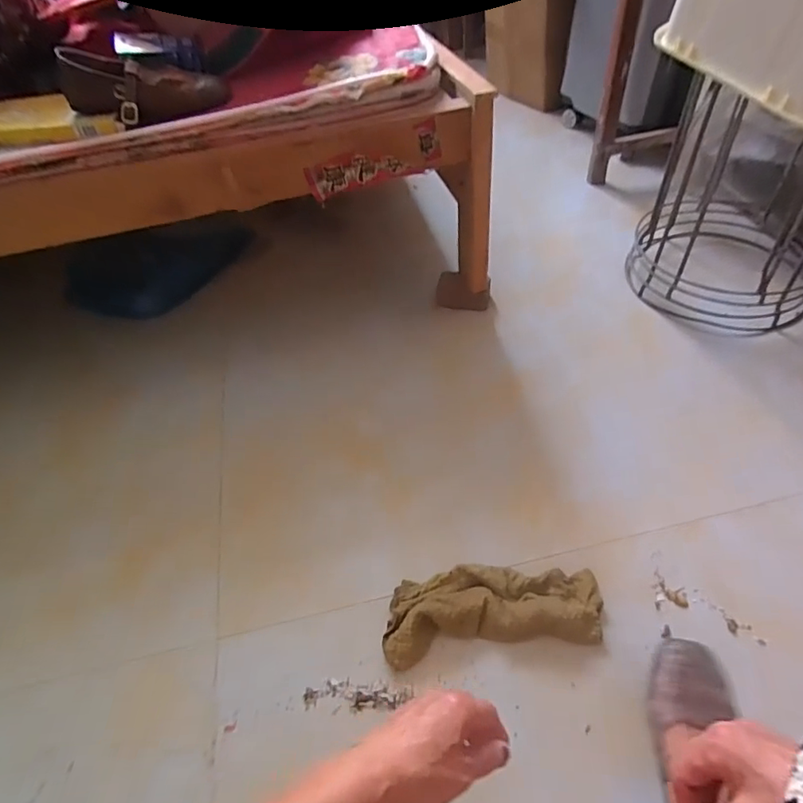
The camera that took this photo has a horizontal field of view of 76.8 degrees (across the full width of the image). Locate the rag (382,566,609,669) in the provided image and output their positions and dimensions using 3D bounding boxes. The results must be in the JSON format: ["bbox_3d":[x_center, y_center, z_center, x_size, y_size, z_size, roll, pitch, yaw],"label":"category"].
[{"bbox_3d":[0.115,0.260,0.647,0.269,0.038,0.106,-4,49,-4],"label":"rag"}]

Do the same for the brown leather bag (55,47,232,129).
[{"bbox_3d":[-0.405,-0.499,0.801,0.247,0.072,0.088,-12,50,-10],"label":"brown leather bag"}]

